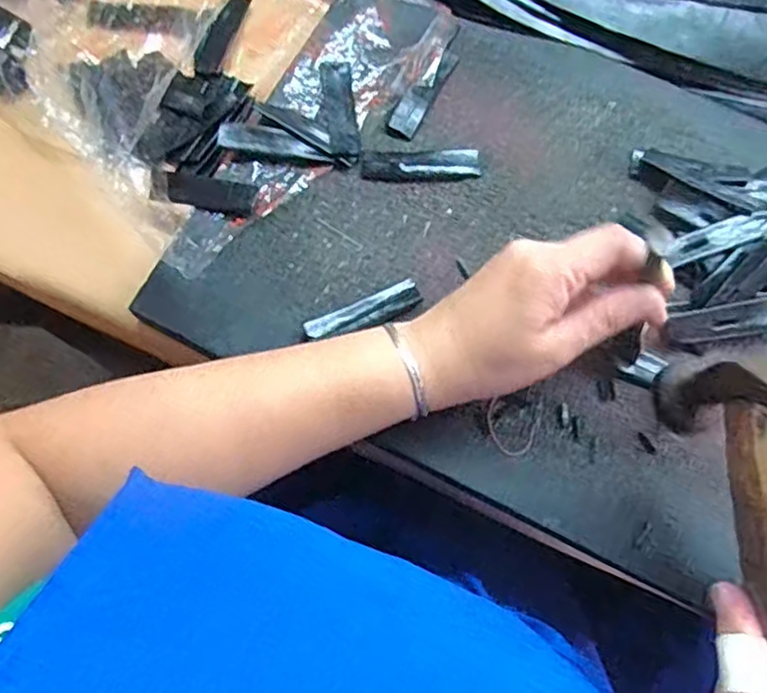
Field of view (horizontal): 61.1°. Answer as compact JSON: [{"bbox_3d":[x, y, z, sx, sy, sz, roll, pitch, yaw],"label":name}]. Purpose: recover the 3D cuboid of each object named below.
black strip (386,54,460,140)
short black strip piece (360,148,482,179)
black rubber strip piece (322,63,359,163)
[{"bbox_3d":[0.025,-0.164,0.417,0.019,0.005,0.071,27,75,7],"label":"black strip"},{"bbox_3d":[0.023,-0.114,0.405,0.072,0.005,0.021,-3,74,-2],"label":"short black strip piece"},{"bbox_3d":[-0.028,-0.151,0.411,0.018,0.004,0.071,-6,74,-3],"label":"black rubber strip piece"}]

